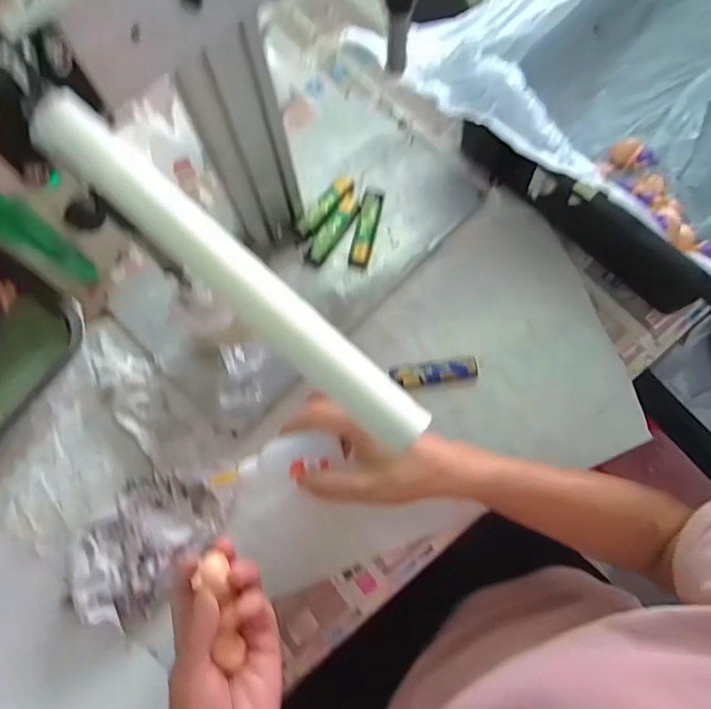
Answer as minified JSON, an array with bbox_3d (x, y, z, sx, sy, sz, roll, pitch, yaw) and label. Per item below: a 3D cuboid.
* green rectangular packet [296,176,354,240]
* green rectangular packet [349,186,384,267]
[{"bbox_3d":[-0.031,-0.151,0.523,0.020,0.012,0.079,35,77,11],"label":"green rectangular packet"},{"bbox_3d":[0.011,-0.128,0.517,0.021,0.016,0.082,11,73,5],"label":"green rectangular packet"}]

